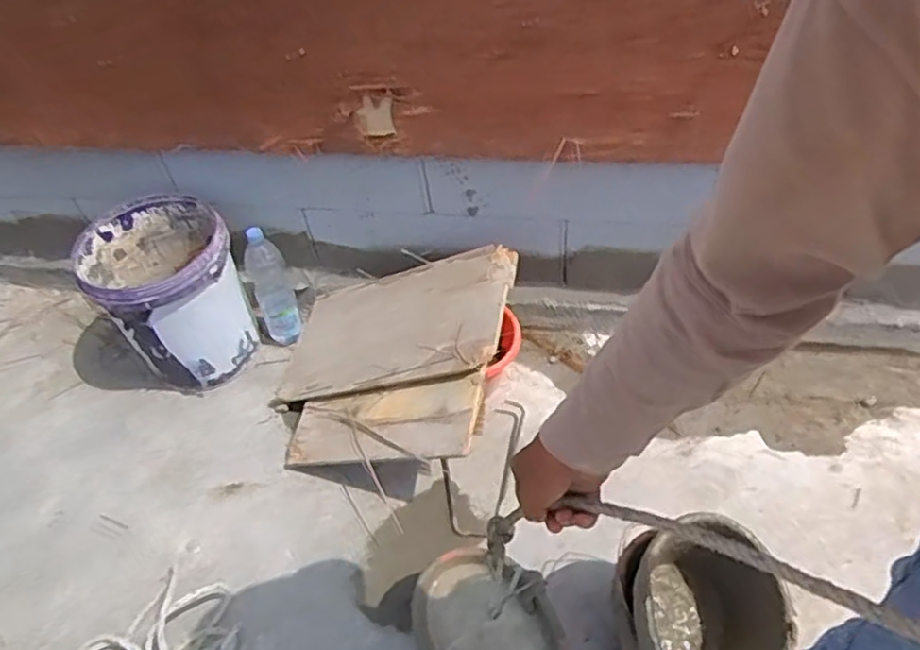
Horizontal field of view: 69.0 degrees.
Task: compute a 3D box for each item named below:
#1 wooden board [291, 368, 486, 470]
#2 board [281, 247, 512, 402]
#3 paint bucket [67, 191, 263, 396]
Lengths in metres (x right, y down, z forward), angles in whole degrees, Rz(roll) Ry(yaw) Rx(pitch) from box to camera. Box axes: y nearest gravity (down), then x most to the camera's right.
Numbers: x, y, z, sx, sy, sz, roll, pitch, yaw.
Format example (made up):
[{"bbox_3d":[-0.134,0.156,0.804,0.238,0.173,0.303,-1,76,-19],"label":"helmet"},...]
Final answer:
[{"bbox_3d":[-0.158,0.193,1.306,0.453,0.022,0.150,-13,55,30],"label":"wooden board"},{"bbox_3d":[-0.152,-0.002,1.421,0.567,0.032,0.291,-14,49,32],"label":"board"},{"bbox_3d":[-0.635,-0.063,1.517,0.277,0.360,0.288,-3,49,4],"label":"paint bucket"}]

